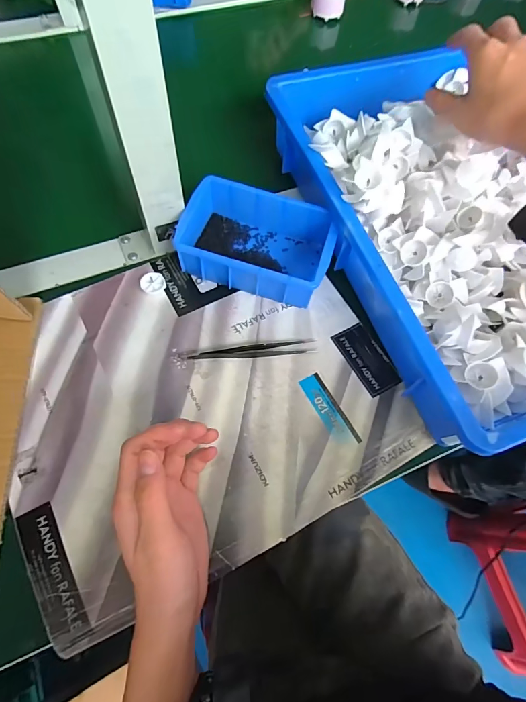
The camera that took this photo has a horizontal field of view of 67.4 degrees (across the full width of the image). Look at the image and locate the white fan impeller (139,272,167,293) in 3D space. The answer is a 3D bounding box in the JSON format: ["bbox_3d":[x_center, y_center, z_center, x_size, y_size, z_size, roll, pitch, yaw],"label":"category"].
[{"bbox_3d":[-0.112,-0.070,0.403,0.024,0.010,0.021,-9,67,-8],"label":"white fan impeller"}]

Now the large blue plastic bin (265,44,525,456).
[{"bbox_3d":[0.173,-0.134,0.402,0.208,0.091,0.429,-18,68,-11],"label":"large blue plastic bin"}]

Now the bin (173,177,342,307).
[{"bbox_3d":[-0.004,-0.109,0.403,0.143,0.054,0.094,16,66,4],"label":"bin"}]

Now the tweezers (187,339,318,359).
[{"bbox_3d":[-0.009,-0.001,0.381,0.121,0.005,0.014,-5,66,-6],"label":"tweezers"}]

